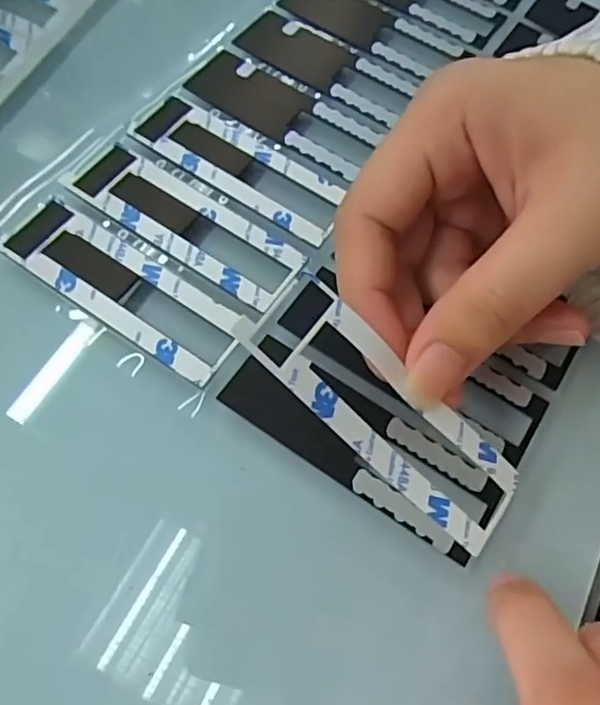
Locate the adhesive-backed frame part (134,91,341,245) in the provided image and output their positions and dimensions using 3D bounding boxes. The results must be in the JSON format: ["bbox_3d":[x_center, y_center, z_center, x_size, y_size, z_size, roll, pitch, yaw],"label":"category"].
[{"bbox_3d":[-0.021,-0.072,0.224,0.084,0.004,0.028,33,61,14],"label":"adhesive-backed frame part"}]

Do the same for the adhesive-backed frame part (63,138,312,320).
[{"bbox_3d":[-0.041,-0.046,0.211,0.088,0.004,0.027,33,61,14],"label":"adhesive-backed frame part"}]

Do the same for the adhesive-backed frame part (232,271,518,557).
[{"bbox_3d":[0.023,0.016,0.159,0.088,0.005,0.028,43,66,-12],"label":"adhesive-backed frame part"}]

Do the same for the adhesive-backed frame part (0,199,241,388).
[{"bbox_3d":[-0.059,-0.022,0.199,0.086,0.004,0.027,31,60,13],"label":"adhesive-backed frame part"}]

